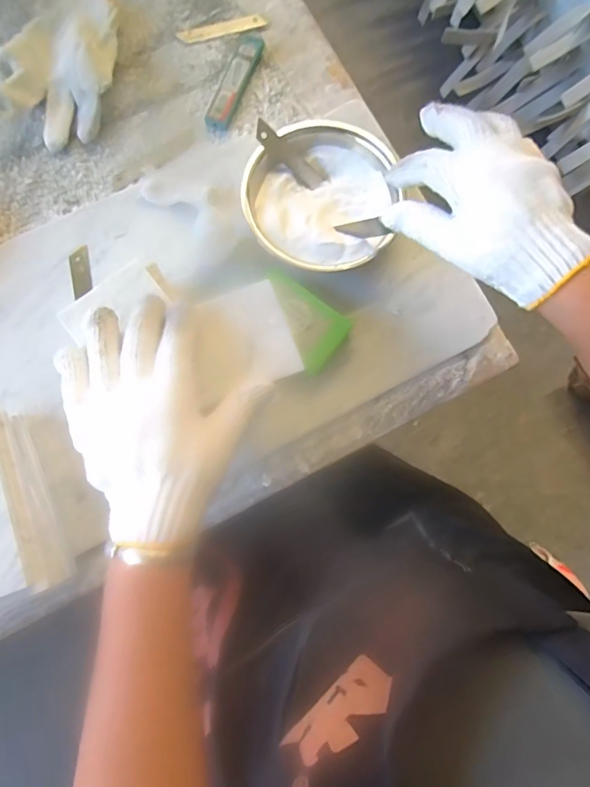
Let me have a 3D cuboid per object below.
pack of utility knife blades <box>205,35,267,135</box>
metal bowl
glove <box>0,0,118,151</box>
[{"bbox_3d":[-0.066,-0.336,0.491,0.028,0.011,0.121,21,80,3],"label":"pack of utility knife blades"},{"bbox_3d":[0.025,-0.185,0.448,0.138,0.050,0.144,0,80,-1],"label":"metal bowl"},{"bbox_3d":[-0.247,-0.345,0.473,0.122,0.042,0.174,-6,80,-2],"label":"glove"}]

